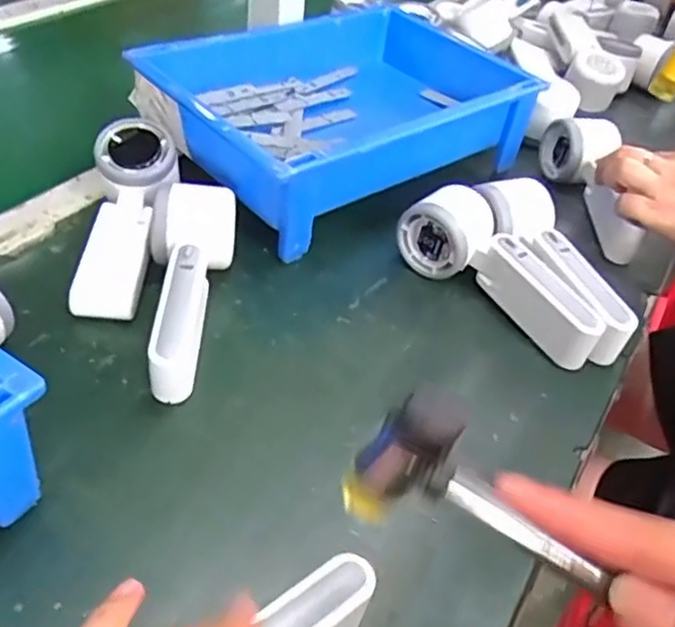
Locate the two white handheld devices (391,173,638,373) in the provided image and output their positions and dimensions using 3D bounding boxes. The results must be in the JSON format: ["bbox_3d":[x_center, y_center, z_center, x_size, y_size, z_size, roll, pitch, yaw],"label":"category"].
[{"bbox_3d":[0.123,-0.034,0.483,0.114,0.066,0.161,-8,44,-17],"label":"two white handheld devices"}]

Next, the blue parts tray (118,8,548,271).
[{"bbox_3d":[0.003,-0.184,0.617,0.315,0.089,0.238,-28,53,-34],"label":"blue parts tray"}]

